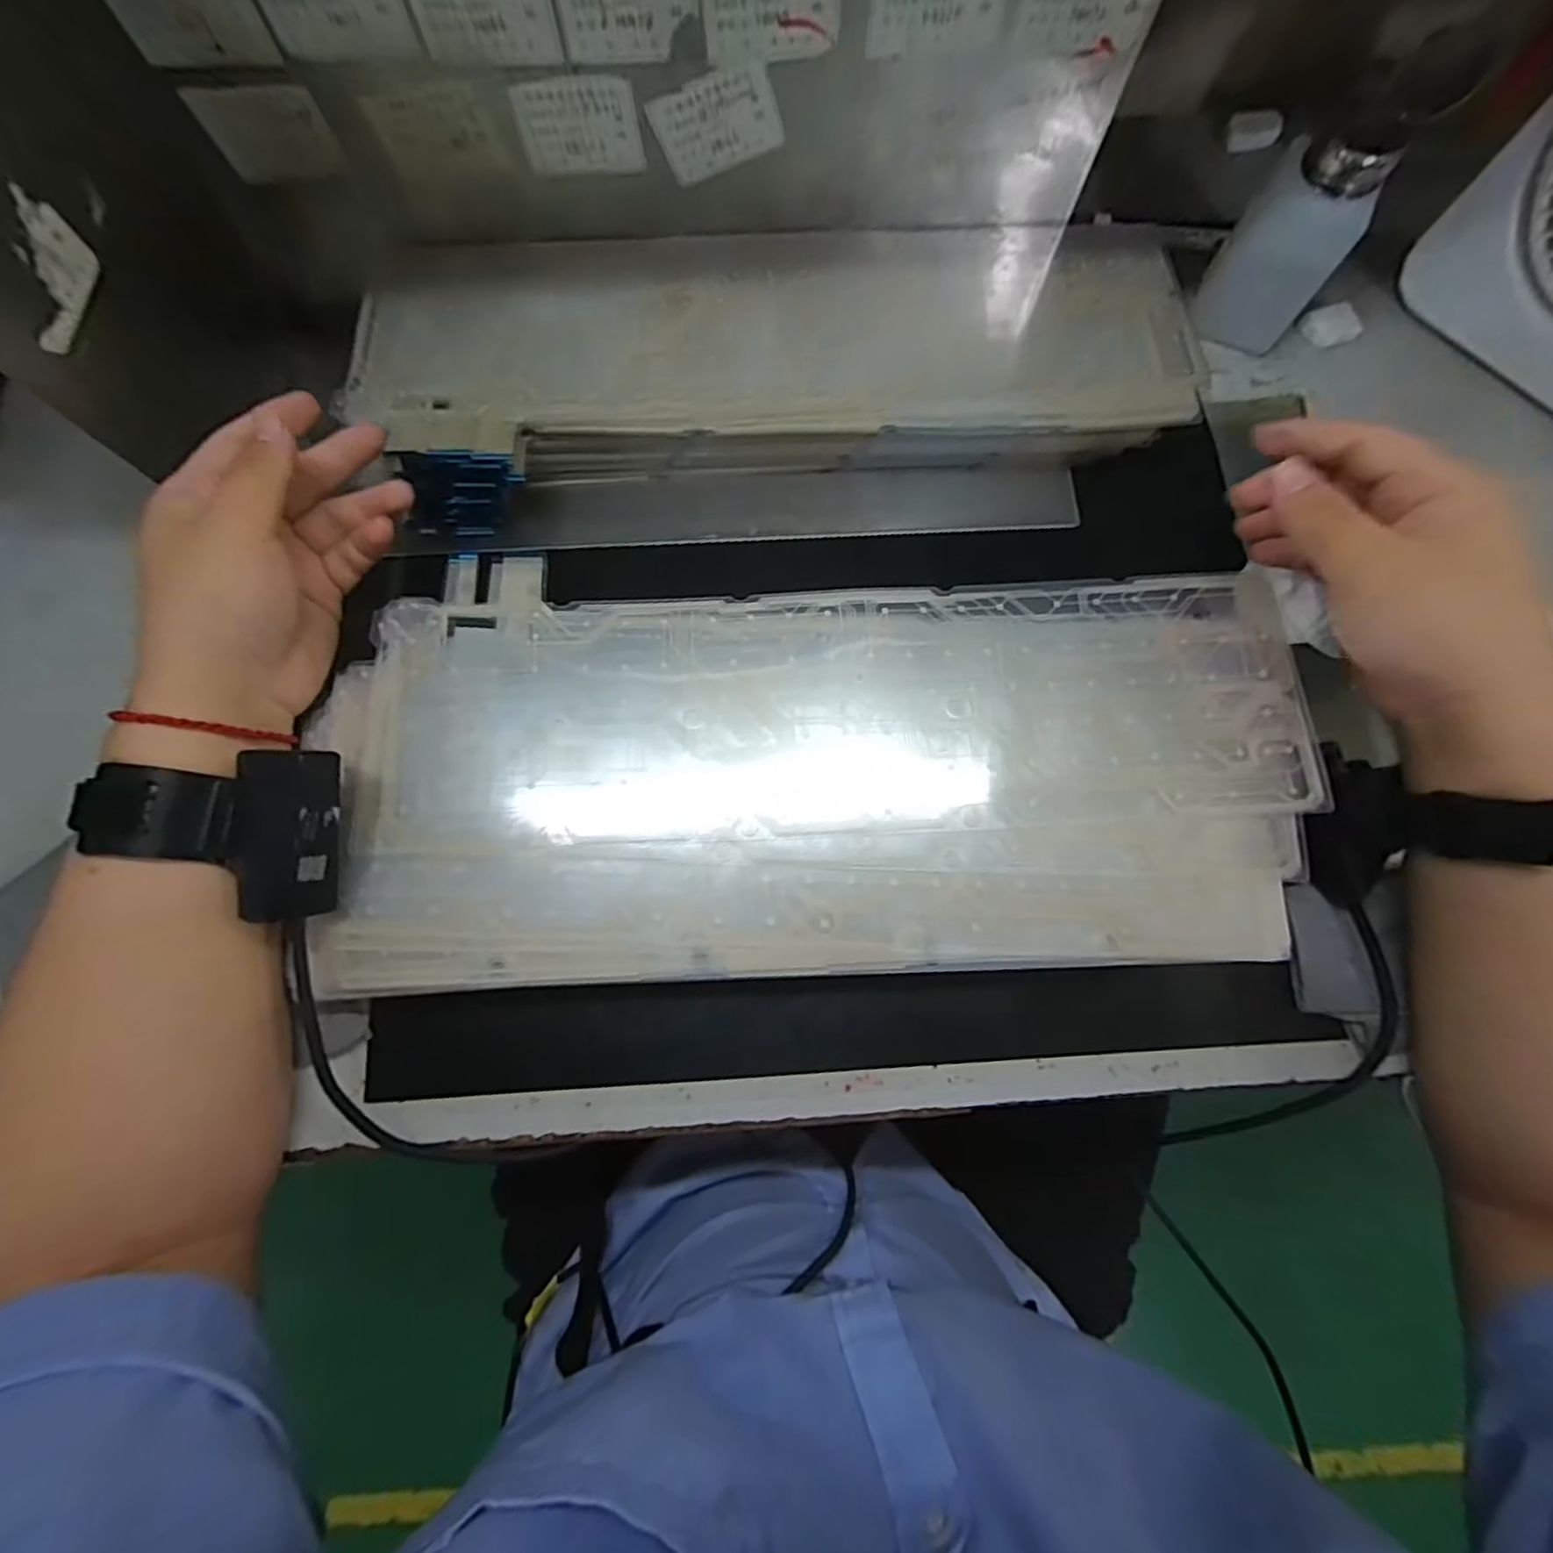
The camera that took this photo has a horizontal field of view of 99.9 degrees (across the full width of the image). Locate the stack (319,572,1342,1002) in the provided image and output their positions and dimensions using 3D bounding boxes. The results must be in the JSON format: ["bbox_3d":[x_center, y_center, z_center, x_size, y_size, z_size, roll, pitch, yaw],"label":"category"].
[{"bbox_3d":[0.020,-0.002,0.304,0.436,0.011,0.181,-2,78,-1],"label":"stack"}]

